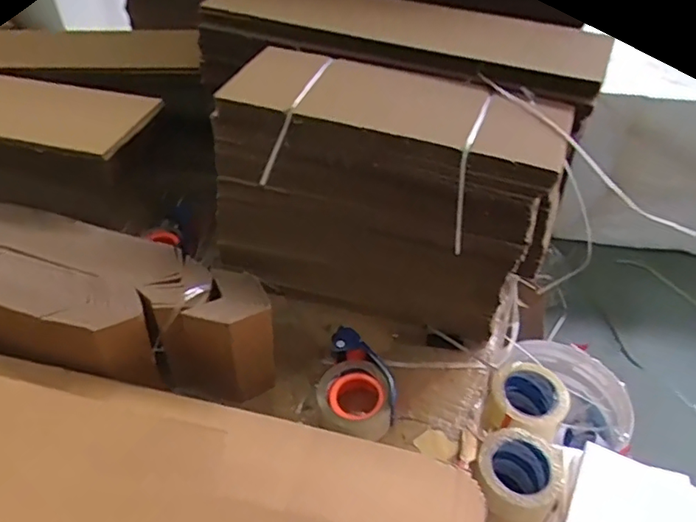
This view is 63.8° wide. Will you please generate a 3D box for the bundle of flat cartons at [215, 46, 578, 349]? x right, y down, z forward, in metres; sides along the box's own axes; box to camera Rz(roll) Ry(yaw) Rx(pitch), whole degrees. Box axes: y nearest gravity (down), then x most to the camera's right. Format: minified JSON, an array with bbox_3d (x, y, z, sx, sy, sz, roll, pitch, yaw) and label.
[{"bbox_3d":[0.047,-0.077,0.846,0.455,0.396,0.203,17,45,17],"label":"bundle of flat cartons"}]

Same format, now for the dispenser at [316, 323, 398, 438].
[{"bbox_3d":[0.015,0.175,0.783,0.105,0.070,0.144,7,43,7],"label":"dispenser"}]

